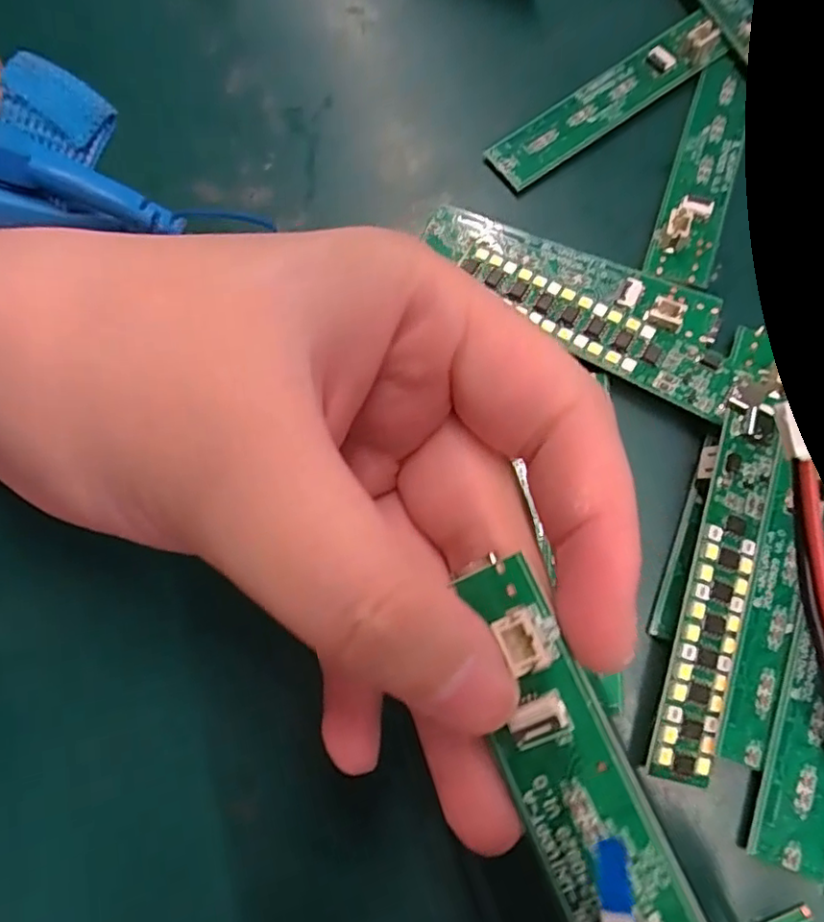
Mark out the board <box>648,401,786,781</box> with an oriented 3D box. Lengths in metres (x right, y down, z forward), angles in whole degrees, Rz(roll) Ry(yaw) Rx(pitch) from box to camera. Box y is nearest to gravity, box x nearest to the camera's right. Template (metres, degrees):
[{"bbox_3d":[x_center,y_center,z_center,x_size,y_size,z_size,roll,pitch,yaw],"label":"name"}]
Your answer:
[{"bbox_3d":[0.071,0.030,0.139,0.019,0.004,0.082,22,79,-14],"label":"board"}]

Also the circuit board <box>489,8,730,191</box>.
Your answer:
[{"bbox_3d":[0.059,-0.109,0.186,0.079,0.004,0.017,-34,80,-3],"label":"circuit board"}]

